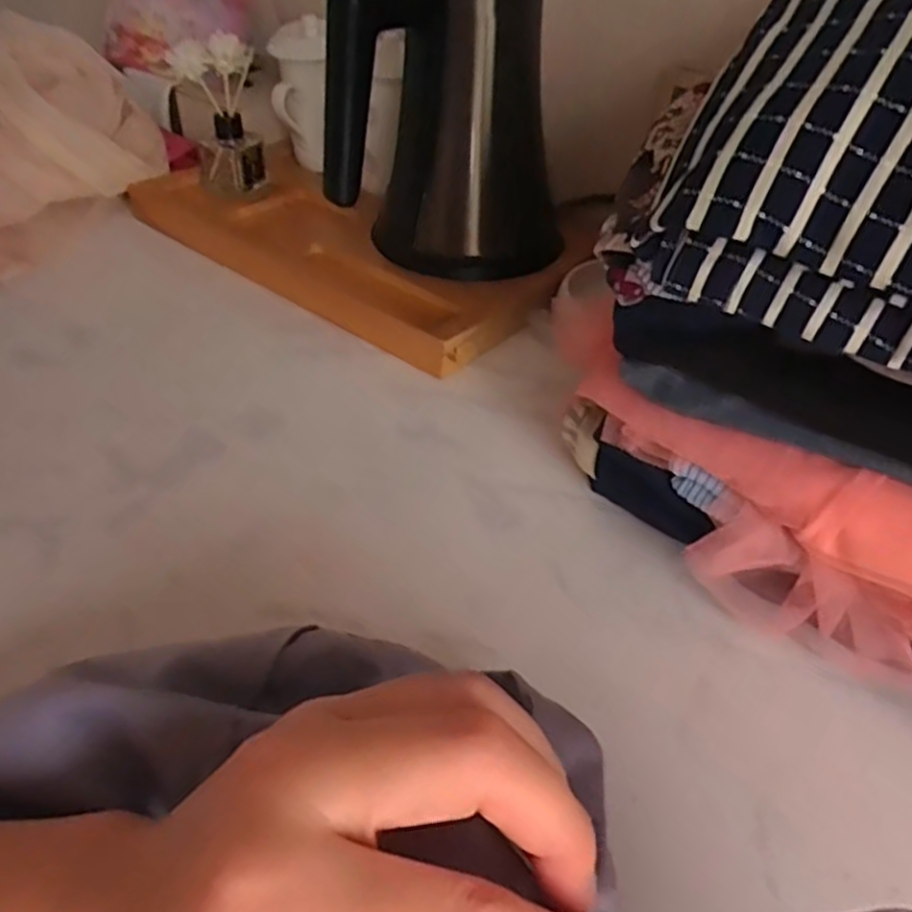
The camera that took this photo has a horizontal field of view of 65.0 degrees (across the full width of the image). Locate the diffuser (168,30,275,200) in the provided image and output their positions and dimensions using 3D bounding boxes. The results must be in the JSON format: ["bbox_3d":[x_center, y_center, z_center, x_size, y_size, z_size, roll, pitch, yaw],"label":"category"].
[{"bbox_3d":[-0.208,-0.303,0.639,0.071,0.118,0.067,-6,42,-12],"label":"diffuser"}]

